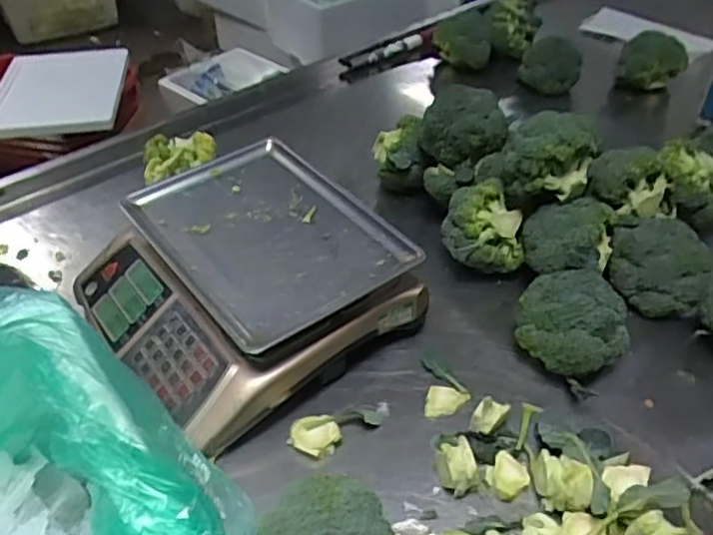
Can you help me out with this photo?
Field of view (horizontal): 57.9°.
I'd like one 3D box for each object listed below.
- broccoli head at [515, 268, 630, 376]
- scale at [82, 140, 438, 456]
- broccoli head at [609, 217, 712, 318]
[{"bbox_3d":[0.252,0.072,0.761,0.128,0.101,0.106,19,45,20],"label":"broccoli head"},{"bbox_3d":[-0.145,0.013,0.814,0.336,0.132,0.337,-30,49,-30],"label":"scale"},{"bbox_3d":[0.398,0.002,0.851,0.121,0.097,0.094,7,42,7],"label":"broccoli head"}]

